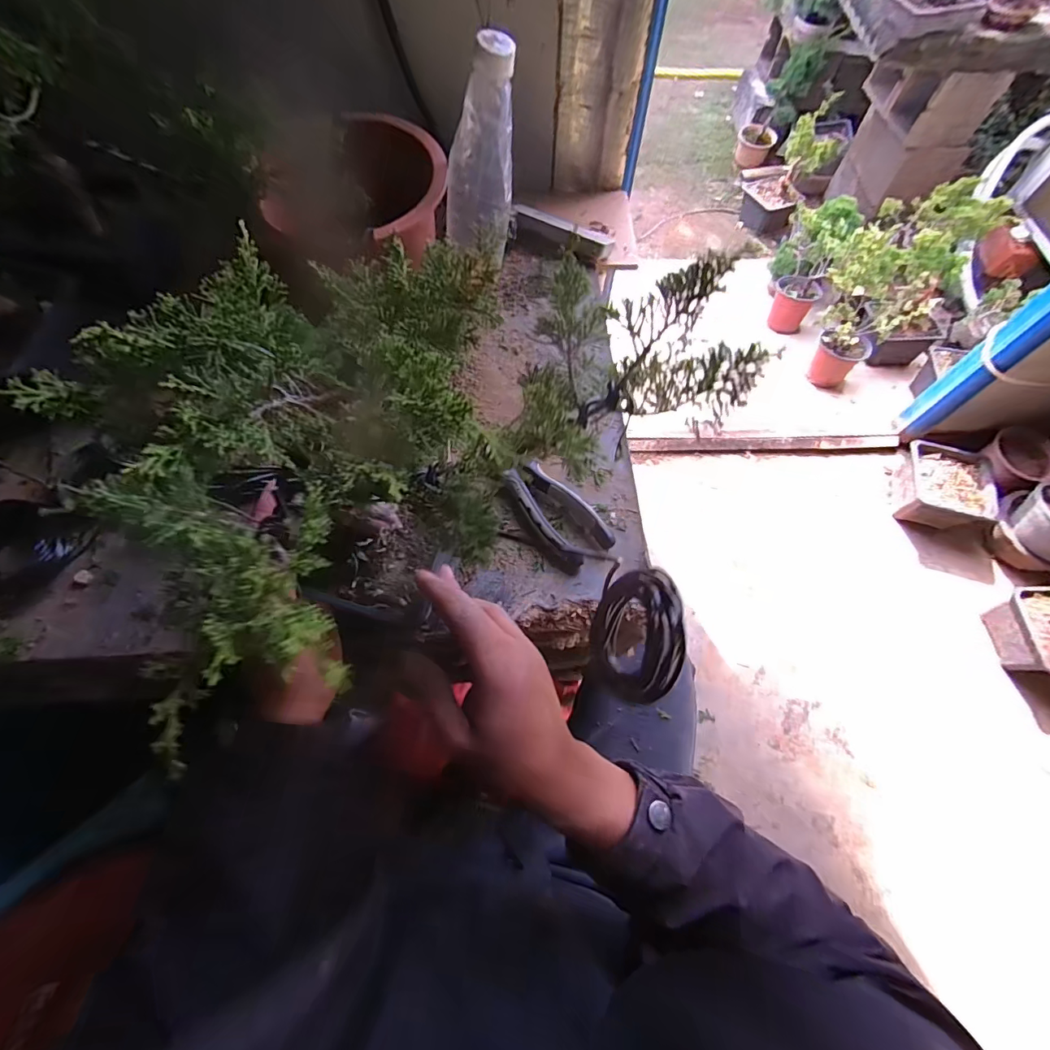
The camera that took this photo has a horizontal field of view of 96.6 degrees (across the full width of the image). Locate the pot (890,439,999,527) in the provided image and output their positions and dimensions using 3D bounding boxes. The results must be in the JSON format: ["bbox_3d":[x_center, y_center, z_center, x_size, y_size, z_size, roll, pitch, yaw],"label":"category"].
[{"bbox_3d":[0.932,-0.082,1.044,0.167,0.088,0.180,14,66,6],"label":"pot"}]

